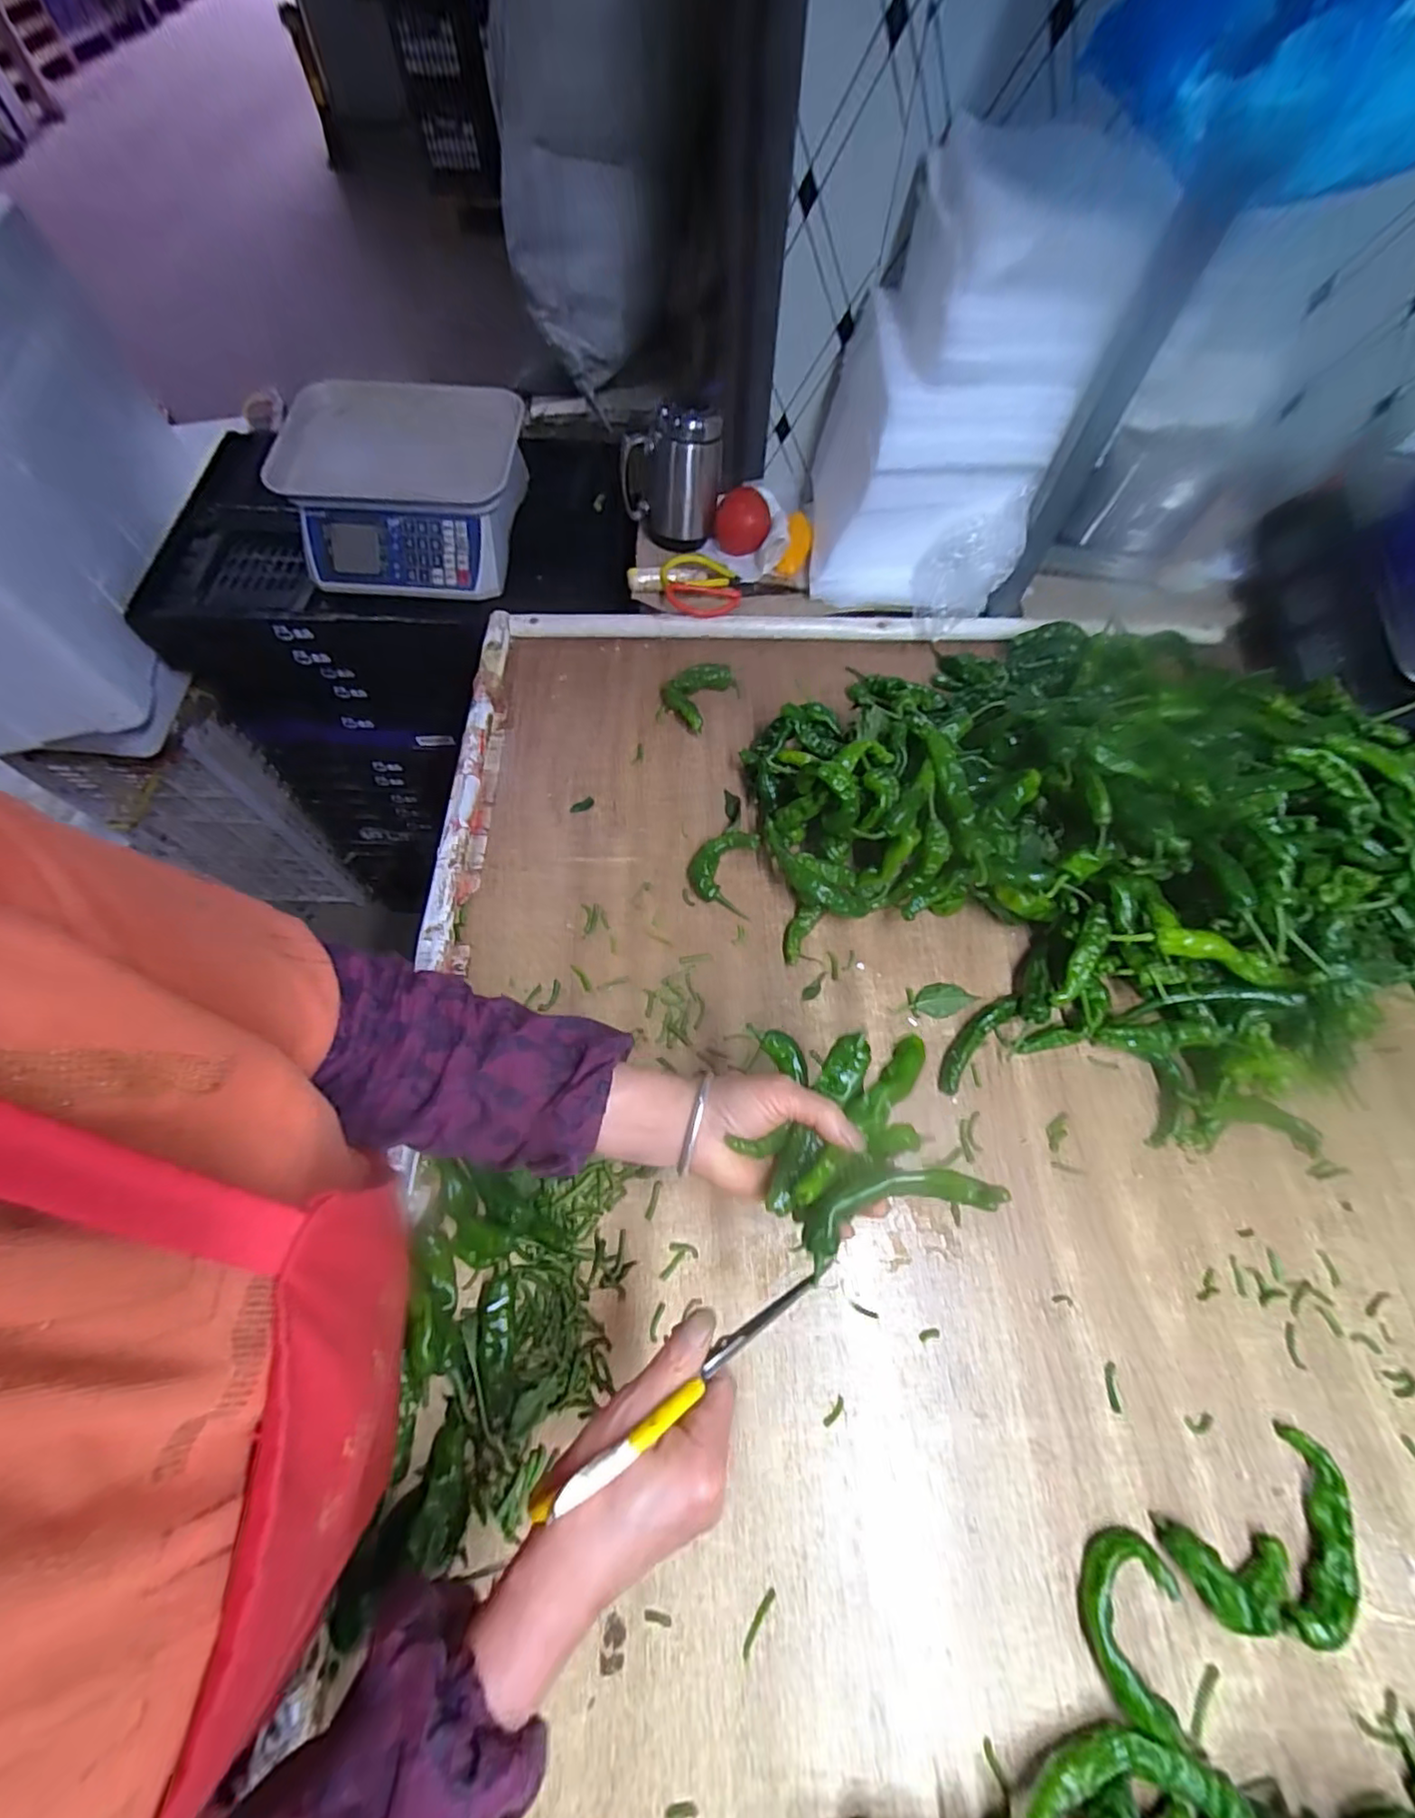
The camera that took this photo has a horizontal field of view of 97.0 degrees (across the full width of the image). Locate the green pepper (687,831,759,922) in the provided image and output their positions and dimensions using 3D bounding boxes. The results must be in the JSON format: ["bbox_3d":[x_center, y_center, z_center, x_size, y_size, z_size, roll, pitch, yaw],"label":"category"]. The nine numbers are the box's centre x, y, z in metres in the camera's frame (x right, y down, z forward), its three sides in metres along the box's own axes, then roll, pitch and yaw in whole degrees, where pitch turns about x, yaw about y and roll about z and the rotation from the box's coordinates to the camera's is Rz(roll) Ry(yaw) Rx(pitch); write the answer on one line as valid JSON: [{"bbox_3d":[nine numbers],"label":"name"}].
[{"bbox_3d":[0.013,-0.038,0.596,0.062,0.029,0.076,12,65,4],"label":"green pepper"}]

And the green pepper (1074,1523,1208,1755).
[{"bbox_3d":[0.258,0.441,0.378,0.062,0.022,0.093,6,65,1],"label":"green pepper"}]

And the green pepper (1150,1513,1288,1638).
[{"bbox_3d":[0.324,0.418,0.391,0.073,0.022,0.045,9,65,2],"label":"green pepper"}]

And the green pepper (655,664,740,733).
[{"bbox_3d":[-0.013,-0.241,0.690,0.066,0.027,0.090,32,68,13],"label":"green pepper"}]

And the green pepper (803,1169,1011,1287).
[{"bbox_3d":[0.110,0.172,0.356,0.115,0.022,0.043,-13,66,-5],"label":"green pepper"}]

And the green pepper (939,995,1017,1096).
[{"bbox_3d":[0.228,0.113,0.536,0.024,0.017,0.103,41,70,16],"label":"green pepper"}]

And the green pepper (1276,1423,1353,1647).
[{"bbox_3d":[0.389,0.400,0.400,0.027,0.021,0.106,19,65,7],"label":"green pepper"}]

